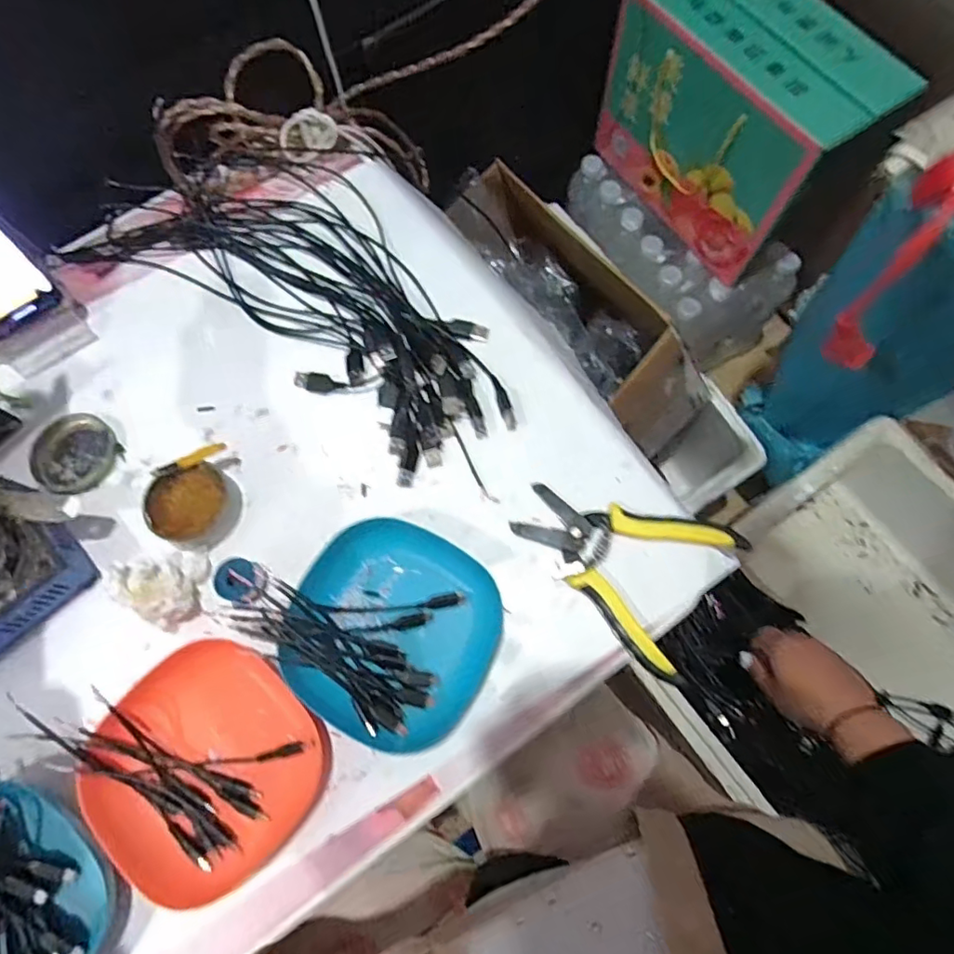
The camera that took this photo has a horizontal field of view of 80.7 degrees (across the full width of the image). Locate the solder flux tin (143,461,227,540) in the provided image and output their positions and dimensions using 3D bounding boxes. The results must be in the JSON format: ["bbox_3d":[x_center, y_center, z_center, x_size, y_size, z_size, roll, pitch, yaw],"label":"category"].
[{"bbox_3d":[-0.219,0.023,0.432,0.061,0.026,0.053,-20,74,-4],"label":"solder flux tin"}]

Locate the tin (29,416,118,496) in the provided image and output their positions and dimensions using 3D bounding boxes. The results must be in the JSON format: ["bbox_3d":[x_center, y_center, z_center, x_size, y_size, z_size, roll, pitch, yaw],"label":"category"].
[{"bbox_3d":[-0.334,-0.019,0.467,0.070,0.011,0.064,0,73,1],"label":"tin"}]

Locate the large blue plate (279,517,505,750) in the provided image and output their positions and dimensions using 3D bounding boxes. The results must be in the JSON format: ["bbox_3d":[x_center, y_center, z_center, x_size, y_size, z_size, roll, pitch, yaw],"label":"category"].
[{"bbox_3d":[-0.060,0.107,0.393,0.144,0.035,0.133,0,73,1],"label":"large blue plate"}]

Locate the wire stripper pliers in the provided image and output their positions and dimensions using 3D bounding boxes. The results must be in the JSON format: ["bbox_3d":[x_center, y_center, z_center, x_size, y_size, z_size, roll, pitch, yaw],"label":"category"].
[{"bbox_3d":[0.112,0.051,0.418,0.154,0.016,0.116,41,78,12],"label":"wire stripper pliers"}]

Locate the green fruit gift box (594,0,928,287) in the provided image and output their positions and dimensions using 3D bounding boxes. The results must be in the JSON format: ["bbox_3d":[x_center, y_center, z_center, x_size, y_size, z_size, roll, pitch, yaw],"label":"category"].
[{"bbox_3d":[0.327,-0.469,0.742,0.151,0.244,0.327,-32,75,-8],"label":"green fruit gift box"}]

